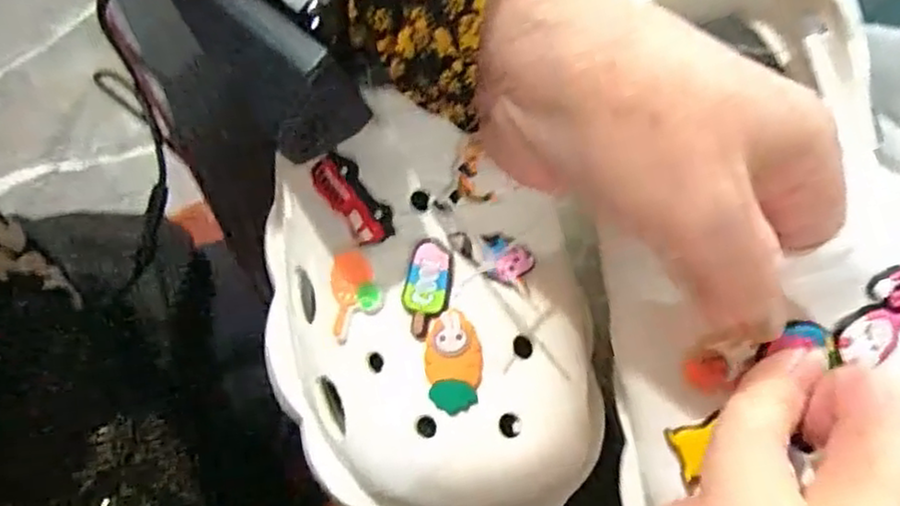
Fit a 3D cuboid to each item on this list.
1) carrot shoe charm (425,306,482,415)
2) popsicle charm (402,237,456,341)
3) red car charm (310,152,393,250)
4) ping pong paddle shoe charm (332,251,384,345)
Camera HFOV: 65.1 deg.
[{"bbox_3d":[0.001,0.033,0.218,0.018,0.004,0.030,-9,72,-2],"label":"carrot shoe charm"},{"bbox_3d":[-0.007,0.012,0.225,0.015,0.007,0.030,14,73,6],"label":"popsicle charm"},{"bbox_3d":[-0.032,-0.017,0.232,0.016,0.004,0.033,-37,83,21],"label":"red car charm"},{"bbox_3d":[-0.031,0.014,0.234,0.019,0.004,0.029,-5,88,26],"label":"ping pong paddle shoe charm"}]

